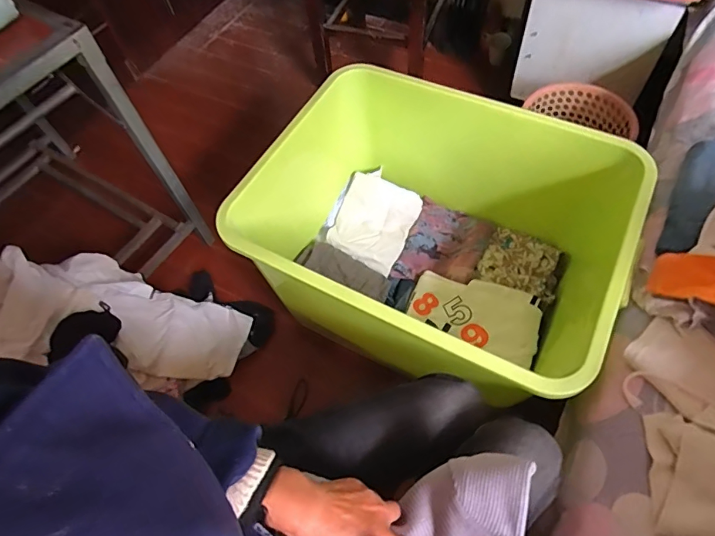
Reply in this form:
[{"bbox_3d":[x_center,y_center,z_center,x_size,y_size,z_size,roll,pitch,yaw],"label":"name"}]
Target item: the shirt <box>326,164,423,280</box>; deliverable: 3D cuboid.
[{"bbox_3d":[0.038,-0.122,1.120,0.200,0.058,0.230,26,65,17],"label":"shirt"}]

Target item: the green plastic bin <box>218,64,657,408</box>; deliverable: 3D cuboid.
[{"bbox_3d":[0.139,-0.067,0.933,0.697,0.372,0.539,27,66,18],"label":"green plastic bin"}]

